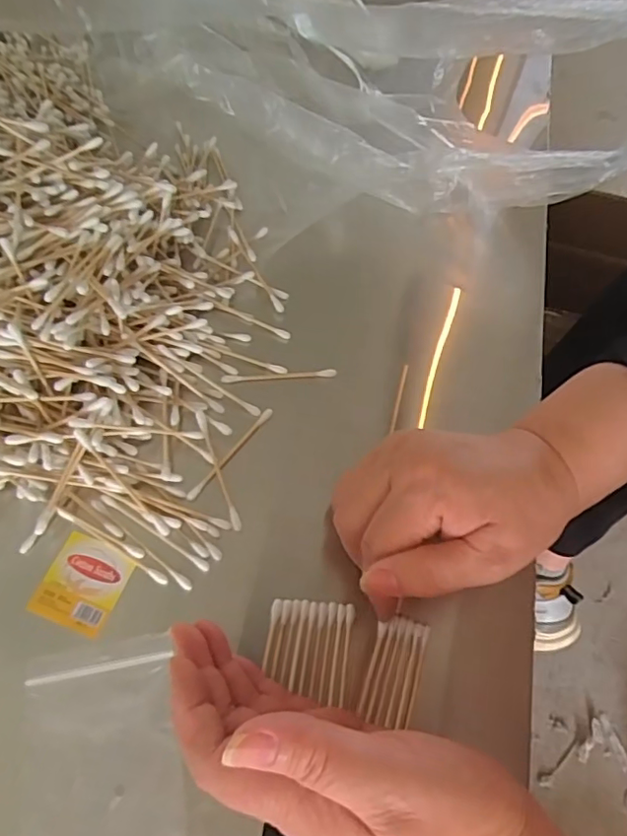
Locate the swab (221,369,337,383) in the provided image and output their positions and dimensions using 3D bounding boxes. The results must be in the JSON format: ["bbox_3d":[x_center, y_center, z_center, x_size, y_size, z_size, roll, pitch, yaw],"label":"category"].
[{"bbox_3d":[-0.021,-0.027,0.351,0.071,0.006,0.005,-5,64,-5],"label":"swab"}]

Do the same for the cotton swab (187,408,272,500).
[{"bbox_3d":[-0.047,0.020,0.323,0.005,0.007,0.071,35,68,14],"label":"cotton swab"}]

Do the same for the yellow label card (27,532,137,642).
[{"bbox_3d":[-0.117,0.085,0.286,0.038,0.004,0.042,21,63,6],"label":"yellow label card"}]

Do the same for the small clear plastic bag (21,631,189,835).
[{"bbox_3d":[-0.094,0.156,0.251,0.067,0.006,0.101,-8,63,-9],"label":"small clear plastic bag"}]

